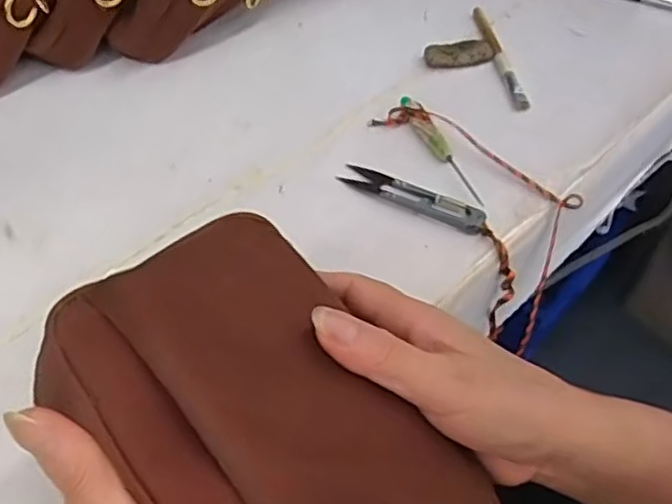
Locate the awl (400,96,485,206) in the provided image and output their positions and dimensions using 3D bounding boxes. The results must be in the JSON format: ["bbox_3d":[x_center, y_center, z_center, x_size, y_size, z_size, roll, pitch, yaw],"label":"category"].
[{"bbox_3d":[0.071,-0.073,0.481,0.014,0.008,0.113,-19,53,-14],"label":"awl"}]

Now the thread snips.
[{"bbox_3d":[0.050,-0.038,0.457,0.100,0.007,0.023,27,56,21],"label":"thread snips"}]

